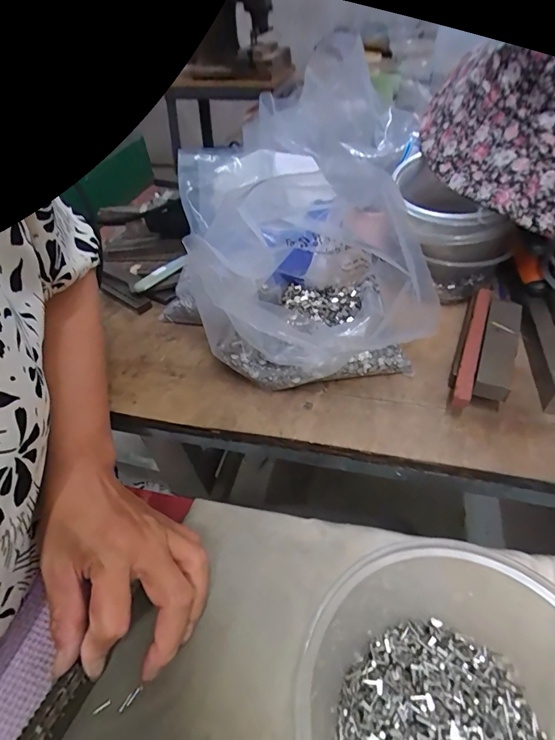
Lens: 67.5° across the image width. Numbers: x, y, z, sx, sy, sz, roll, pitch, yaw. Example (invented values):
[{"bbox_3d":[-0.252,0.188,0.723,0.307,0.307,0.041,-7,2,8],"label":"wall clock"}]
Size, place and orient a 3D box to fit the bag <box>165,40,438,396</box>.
[{"bbox_3d":[0.017,-0.142,0.390,0.245,0.172,0.285,-3,45,0],"label":"bag"}]

